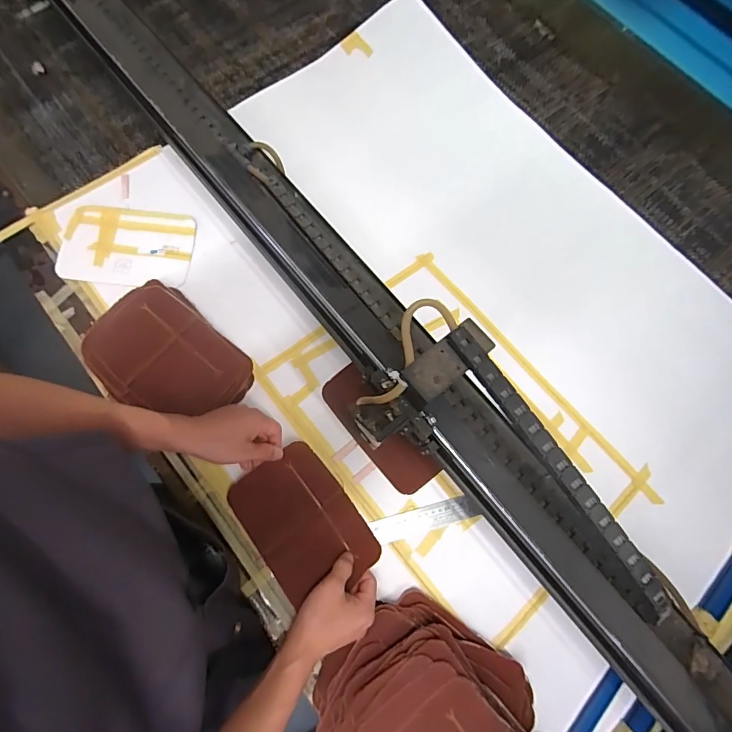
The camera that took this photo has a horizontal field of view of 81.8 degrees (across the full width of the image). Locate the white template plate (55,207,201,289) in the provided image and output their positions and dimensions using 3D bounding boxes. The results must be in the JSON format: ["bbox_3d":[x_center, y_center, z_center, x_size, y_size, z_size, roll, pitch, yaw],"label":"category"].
[{"bbox_3d":[-0.380,-0.191,0.673,0.200,0.008,0.131,5,74,-1],"label":"white template plate"}]

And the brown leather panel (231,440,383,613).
[{"bbox_3d":[-0.084,0.206,0.555,0.131,0.023,0.181,-35,79,-11],"label":"brown leather panel"}]

